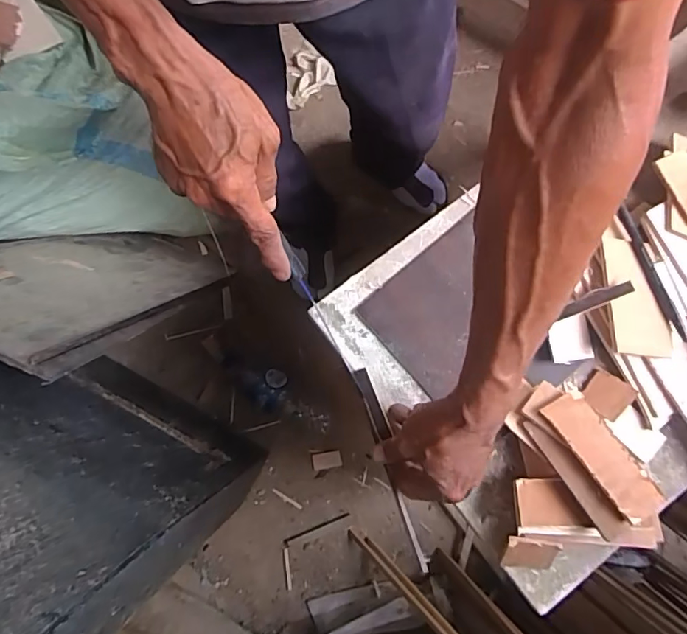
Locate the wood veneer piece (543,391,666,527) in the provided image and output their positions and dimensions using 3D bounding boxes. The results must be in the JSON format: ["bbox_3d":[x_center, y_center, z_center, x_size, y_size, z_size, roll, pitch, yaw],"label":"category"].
[{"bbox_3d":[0.218,0.115,0.428,0.039,0.007,0.111,-28,70,-16],"label":"wood veneer piece"}]

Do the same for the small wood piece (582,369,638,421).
[{"bbox_3d":[0.245,0.073,0.473,0.036,0.008,0.036,42,83,7],"label":"small wood piece"}]

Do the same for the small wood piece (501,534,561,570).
[{"bbox_3d":[0.161,0.206,0.438,0.043,0.005,0.039,6,117,2],"label":"small wood piece"}]

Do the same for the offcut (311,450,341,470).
[{"bbox_3d":[-0.033,0.285,1.010,0.057,0.009,0.032,-7,80,-1],"label":"offcut"}]

